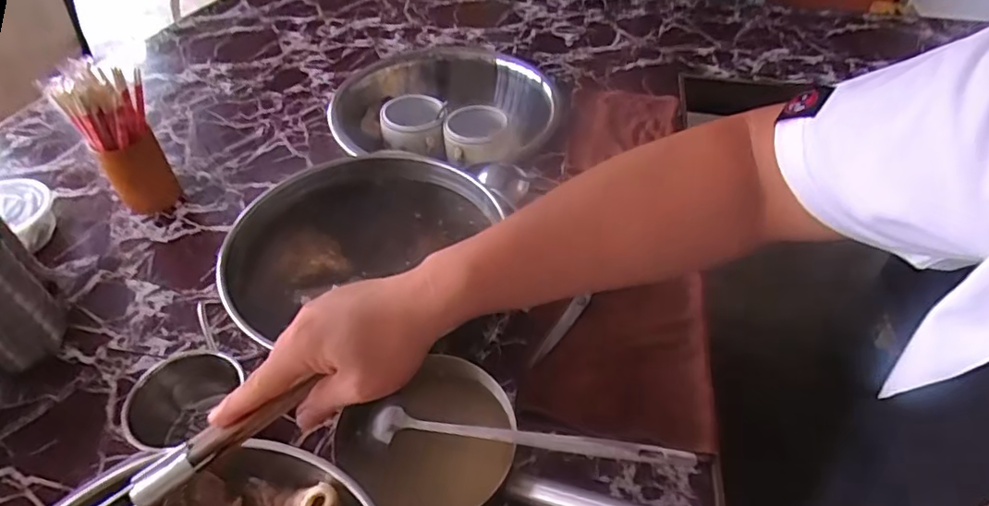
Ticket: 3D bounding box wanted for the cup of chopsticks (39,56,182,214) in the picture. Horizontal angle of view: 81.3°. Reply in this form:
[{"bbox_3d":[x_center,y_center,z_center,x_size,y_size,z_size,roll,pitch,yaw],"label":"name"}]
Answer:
[{"bbox_3d":[-0.546,-0.172,0.861,0.070,0.231,0.108,-4,46,-2],"label":"cup of chopsticks"}]

